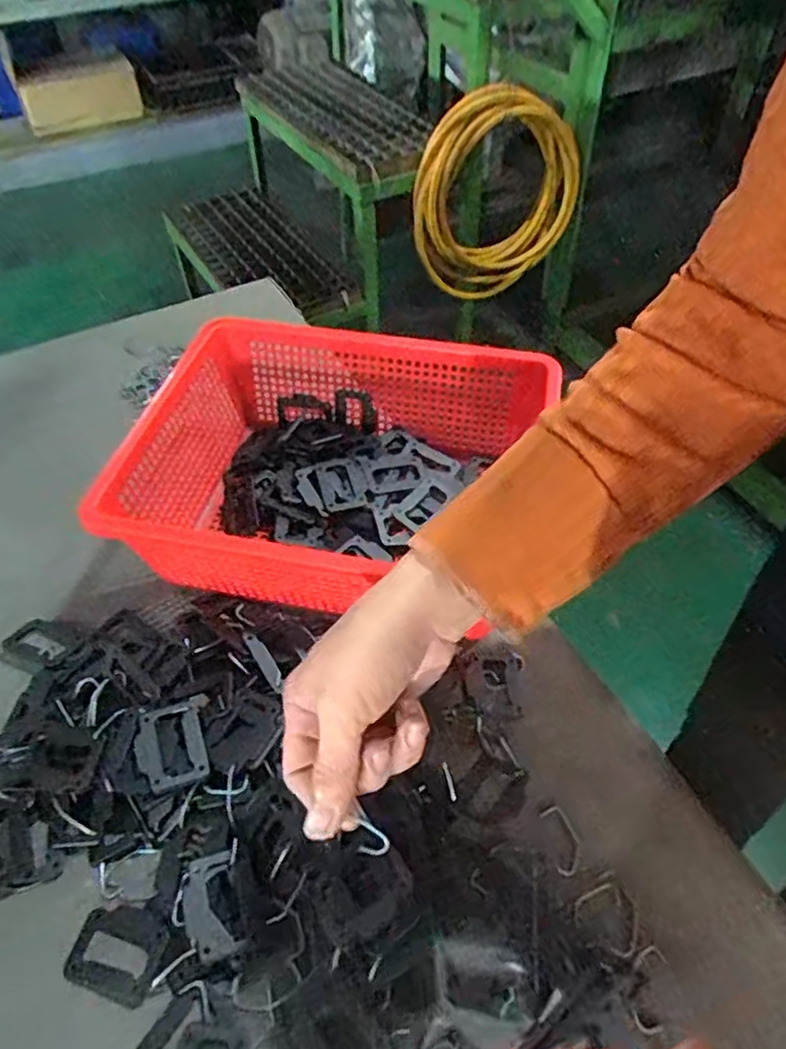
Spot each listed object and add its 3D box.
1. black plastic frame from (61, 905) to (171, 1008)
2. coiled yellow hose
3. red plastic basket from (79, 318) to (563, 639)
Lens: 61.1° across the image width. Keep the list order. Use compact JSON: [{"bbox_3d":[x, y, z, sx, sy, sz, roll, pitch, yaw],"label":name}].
[{"bbox_3d":[-0.149,0.230,0.359,0.049,0.004,0.041,12,51,12],"label":"black plastic frame"},{"bbox_3d":[0.215,-0.670,1.388,0.371,0.397,0.055,-17,51,-12],"label":"coiled yellow hose"},{"bbox_3d":[-0.045,-0.044,0.513,0.278,0.098,0.224,9,51,9],"label":"red plastic basket"}]

